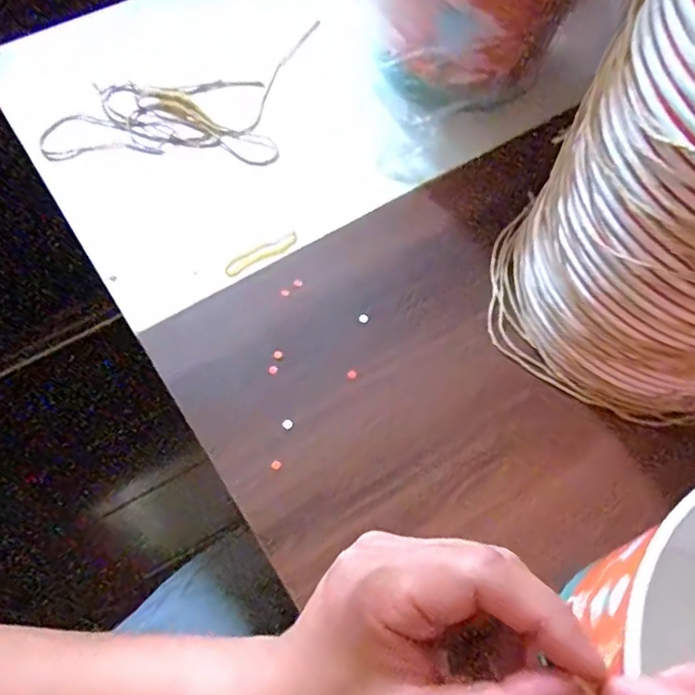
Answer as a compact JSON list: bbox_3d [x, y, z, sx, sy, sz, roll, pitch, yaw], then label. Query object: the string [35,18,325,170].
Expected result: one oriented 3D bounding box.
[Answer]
[{"bbox_3d":[-0.110,-0.174,0.455,0.221,0.017,0.113,-20,67,-11],"label":"string"}]

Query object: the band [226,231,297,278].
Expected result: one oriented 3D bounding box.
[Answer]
[{"bbox_3d":[-0.058,-0.063,0.411,0.053,0.007,0.011,-29,70,-15],"label":"band"}]

